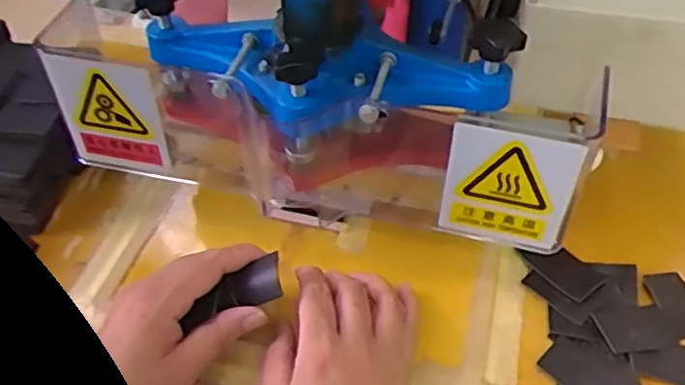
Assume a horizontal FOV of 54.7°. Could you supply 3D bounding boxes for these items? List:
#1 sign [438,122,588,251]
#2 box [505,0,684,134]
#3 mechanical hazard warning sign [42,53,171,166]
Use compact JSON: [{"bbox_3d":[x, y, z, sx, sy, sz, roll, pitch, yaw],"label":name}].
[{"bbox_3d":[0.108,-0.001,0.431,0.081,0.093,0.006,8,48,8],"label":"sign"},{"bbox_3d":[0.213,-0.124,0.508,0.166,0.092,0.109,10,48,9],"label":"box"},{"bbox_3d":[-0.169,-0.056,0.483,0.078,0.097,0.007,10,45,7],"label":"mechanical hazard warning sign"}]

